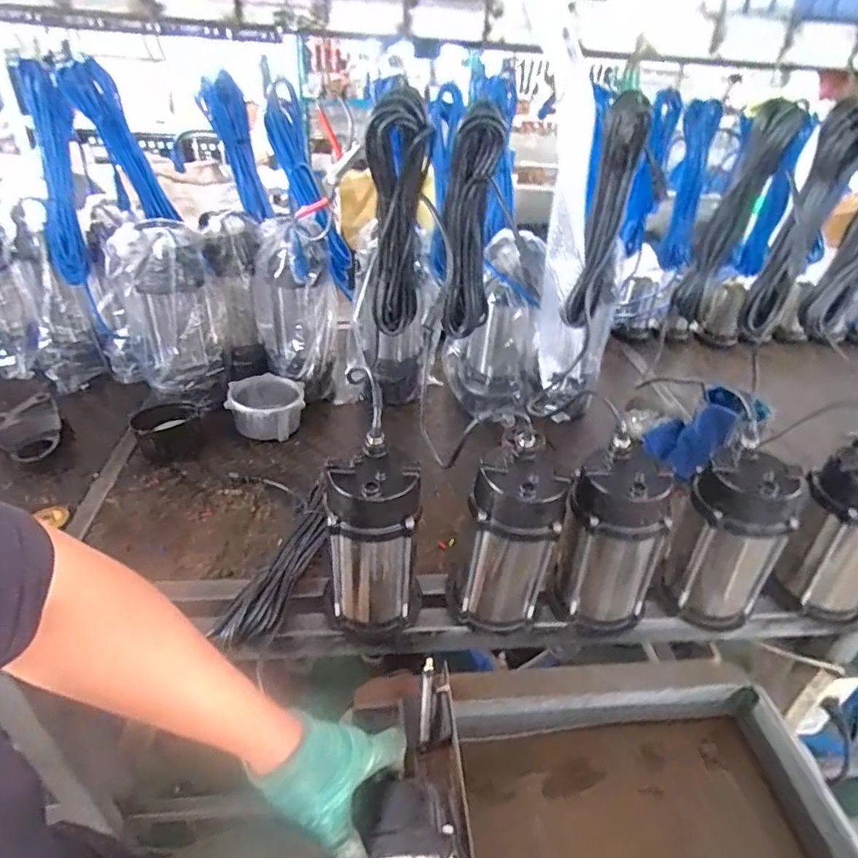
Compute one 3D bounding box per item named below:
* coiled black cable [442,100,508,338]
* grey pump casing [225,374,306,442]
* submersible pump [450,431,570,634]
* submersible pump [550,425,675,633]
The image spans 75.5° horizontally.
[{"bbox_3d":[0.062,-0.301,0.867,0.091,0.330,0.053,4,34,0],"label":"coiled black cable"},{"bbox_3d":[-0.345,-0.046,1.178,0.154,0.074,0.148,-5,35,-13],"label":"grey pump casing"},{"bbox_3d":[0.105,0.155,0.765,0.122,0.245,0.108,6,35,3],"label":"submersible pump"},{"bbox_3d":[0.243,0.161,0.773,0.114,0.256,0.116,-6,36,-15],"label":"submersible pump"}]

